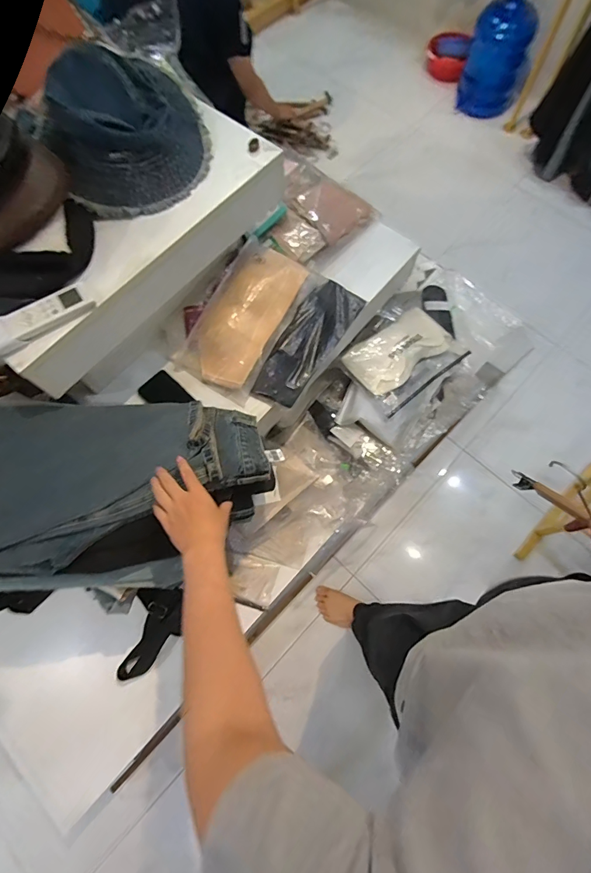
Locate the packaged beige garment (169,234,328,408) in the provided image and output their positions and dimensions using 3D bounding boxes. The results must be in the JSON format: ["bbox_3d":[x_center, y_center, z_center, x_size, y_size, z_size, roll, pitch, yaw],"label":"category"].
[{"bbox_3d":[-0.110,-0.272,0.941,0.202,0.089,0.348,31,74,11],"label":"packaged beige garment"}]

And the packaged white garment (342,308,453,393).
[{"bbox_3d":[0.283,-0.236,1.117,0.303,0.057,0.155,-38,74,-11],"label":"packaged white garment"}]

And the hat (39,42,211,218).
[{"bbox_3d":[-0.278,-0.514,0.684,0.256,0.136,0.216,-23,71,-7],"label":"hat"}]

